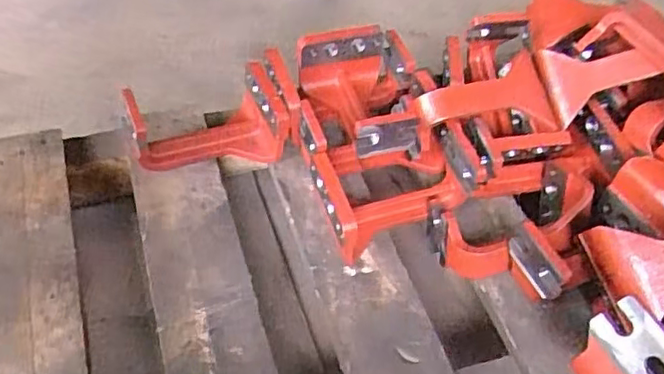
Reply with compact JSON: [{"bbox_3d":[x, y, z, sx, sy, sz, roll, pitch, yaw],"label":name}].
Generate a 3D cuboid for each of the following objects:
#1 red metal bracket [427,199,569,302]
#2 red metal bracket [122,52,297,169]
[{"bbox_3d":[0.164,0.072,0.646,0.167,0.090,0.046,15,45,45],"label":"red metal bracket"},{"bbox_3d":[-0.134,-0.085,0.734,0.185,0.082,0.118,-5,51,-8],"label":"red metal bracket"}]

